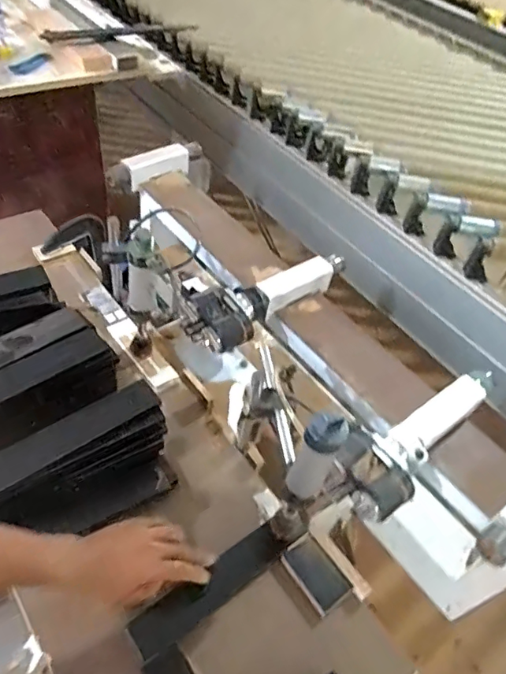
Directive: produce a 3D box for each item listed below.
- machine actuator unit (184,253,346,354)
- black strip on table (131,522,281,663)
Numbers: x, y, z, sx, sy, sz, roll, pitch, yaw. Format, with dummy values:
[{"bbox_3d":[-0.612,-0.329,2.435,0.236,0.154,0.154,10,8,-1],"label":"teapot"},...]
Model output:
[{"bbox_3d":[0.048,-0.111,1.127,0.457,0.085,0.131,-31,61,-31],"label":"machine actuator unit"},{"bbox_3d":[-0.062,0.363,0.719,0.234,0.011,0.056,-30,56,-20],"label":"black strip on table"}]

